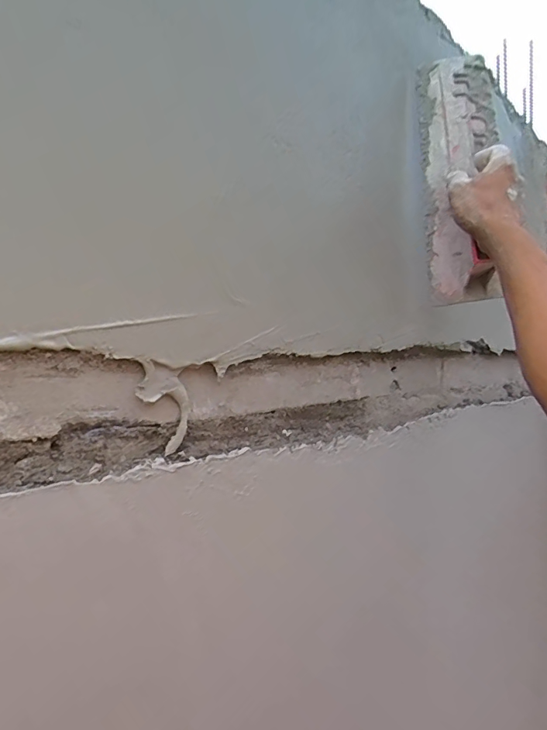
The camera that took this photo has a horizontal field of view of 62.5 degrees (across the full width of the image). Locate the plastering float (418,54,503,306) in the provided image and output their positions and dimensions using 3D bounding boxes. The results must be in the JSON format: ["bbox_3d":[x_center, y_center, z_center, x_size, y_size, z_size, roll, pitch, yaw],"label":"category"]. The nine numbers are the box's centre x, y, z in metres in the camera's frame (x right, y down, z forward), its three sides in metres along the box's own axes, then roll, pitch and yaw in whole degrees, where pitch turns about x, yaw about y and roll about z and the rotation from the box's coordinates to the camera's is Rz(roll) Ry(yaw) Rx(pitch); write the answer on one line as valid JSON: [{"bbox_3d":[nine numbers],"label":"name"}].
[{"bbox_3d":[0.229,-0.229,0.539,0.082,0.295,0.070,-2,1,8],"label":"plastering float"}]

